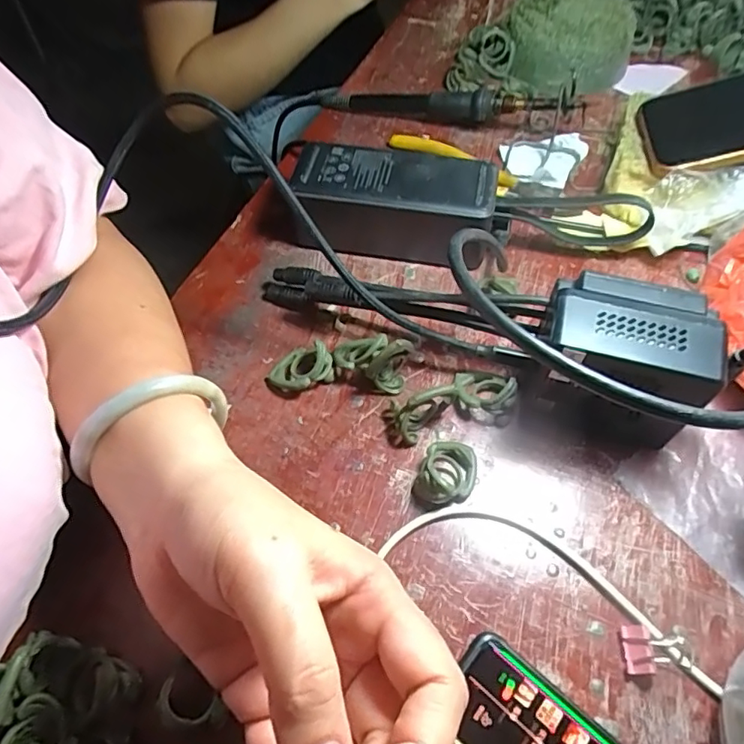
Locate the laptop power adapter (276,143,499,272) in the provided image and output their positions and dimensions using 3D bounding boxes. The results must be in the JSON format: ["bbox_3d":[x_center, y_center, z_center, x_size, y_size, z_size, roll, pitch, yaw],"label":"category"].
[{"bbox_3d":[0.008,-0.111,0.368,0.137,0.052,0.051,8,58,7],"label":"laptop power adapter"}]

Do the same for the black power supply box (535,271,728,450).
[{"bbox_3d":[0.124,-0.002,0.284,0.076,0.077,0.051,12,58,9],"label":"black power supply box"}]

